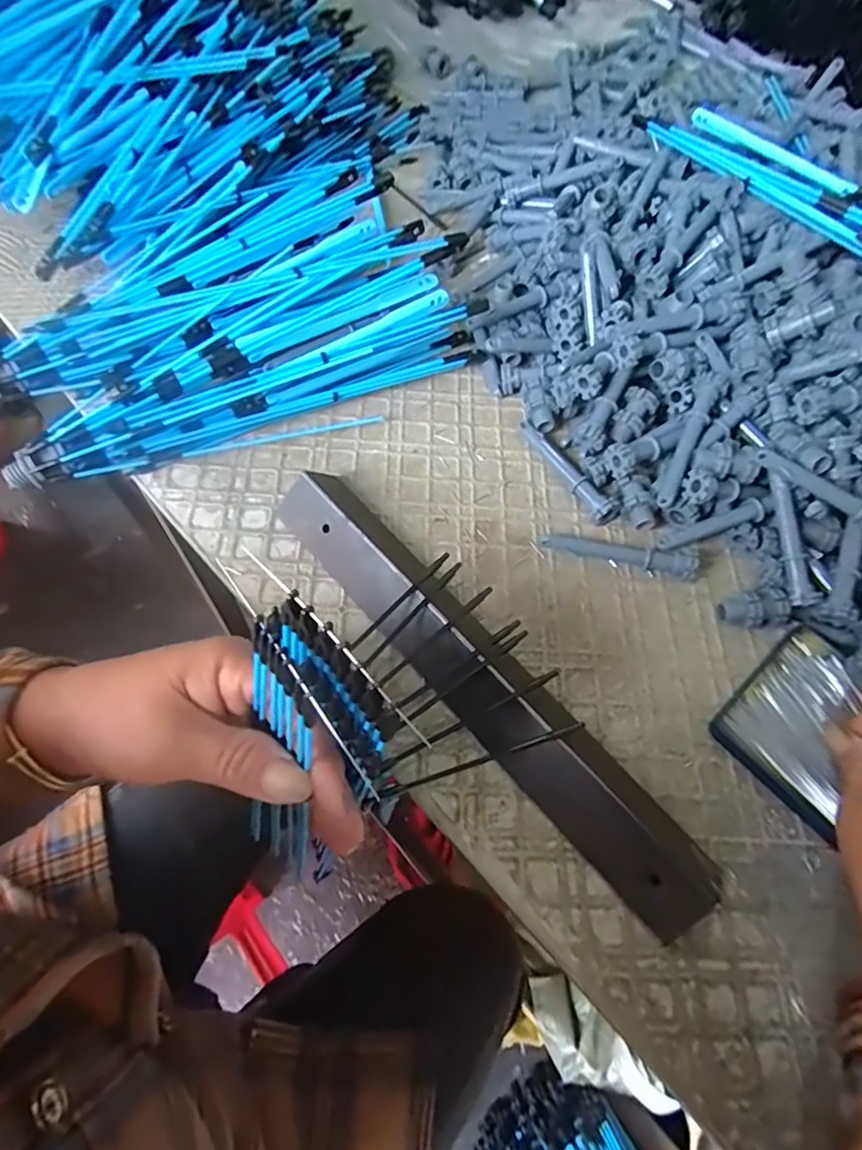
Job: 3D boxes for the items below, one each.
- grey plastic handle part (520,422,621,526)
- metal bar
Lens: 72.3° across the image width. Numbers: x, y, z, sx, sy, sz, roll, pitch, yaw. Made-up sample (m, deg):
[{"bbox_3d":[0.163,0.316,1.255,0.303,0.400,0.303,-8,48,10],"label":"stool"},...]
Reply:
[{"bbox_3d":[0.094,-0.074,0.407,0.017,0.016,0.093,-26,68,-16],"label":"grey plastic handle part"},{"bbox_3d":[0.021,0.052,0.330,0.047,0.035,0.316,-38,71,-22],"label":"metal bar"}]

